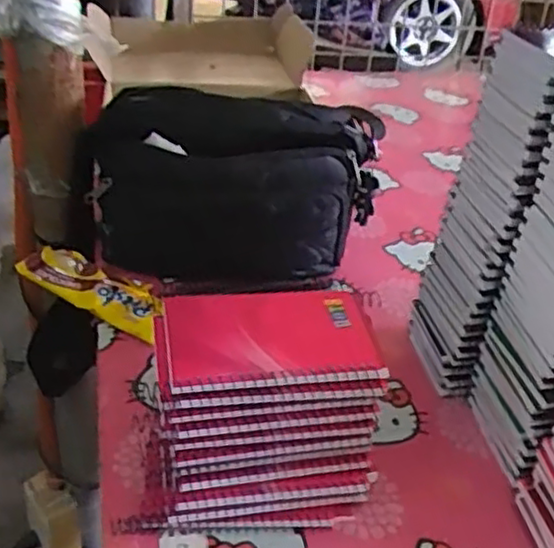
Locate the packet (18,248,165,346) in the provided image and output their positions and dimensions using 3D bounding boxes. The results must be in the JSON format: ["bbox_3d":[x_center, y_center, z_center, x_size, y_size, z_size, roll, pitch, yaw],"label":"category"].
[{"bbox_3d":[-0.162,0.013,0.660,0.149,0.035,0.054,21,38,20],"label":"packet"}]

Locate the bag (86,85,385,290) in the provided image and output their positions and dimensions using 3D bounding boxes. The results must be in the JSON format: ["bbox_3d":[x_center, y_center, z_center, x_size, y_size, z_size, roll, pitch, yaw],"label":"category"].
[{"bbox_3d":[-0.044,-0.083,0.699,0.282,0.166,0.101,3,35,-4],"label":"bag"}]

